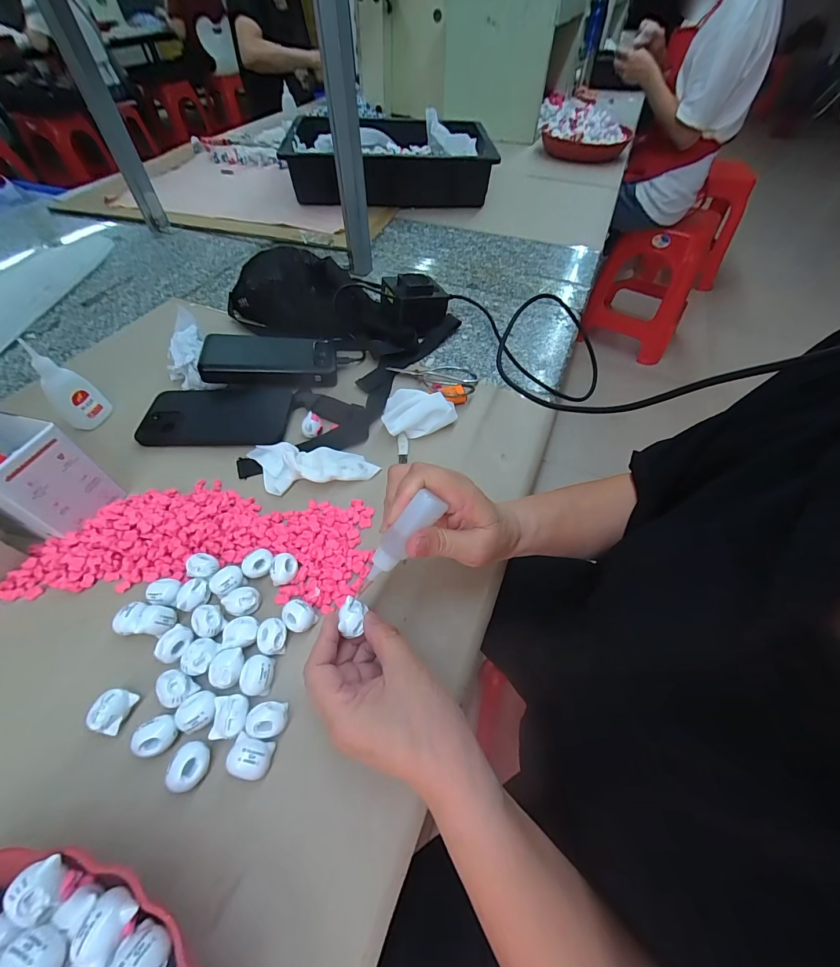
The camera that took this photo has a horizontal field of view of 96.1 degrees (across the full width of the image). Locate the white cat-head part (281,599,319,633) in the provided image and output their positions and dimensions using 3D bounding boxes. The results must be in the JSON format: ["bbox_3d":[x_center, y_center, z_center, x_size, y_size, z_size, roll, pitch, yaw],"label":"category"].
[{"bbox_3d":[-0.095,0.104,0.295,0.022,0.014,0.022,0,52,0],"label":"white cat-head part"}]

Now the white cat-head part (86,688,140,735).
[{"bbox_3d":[-0.210,0.155,0.258,0.018,0.018,0.025,12,53,9],"label":"white cat-head part"}]

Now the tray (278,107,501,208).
[{"bbox_3d":[-0.074,-0.761,0.896,0.446,0.112,0.339,-10,54,-7],"label":"tray"}]

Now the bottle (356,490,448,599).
[{"bbox_3d":[-0.016,0.042,0.256,0.017,0.088,0.017,6,36,-52],"label":"bottle"}]

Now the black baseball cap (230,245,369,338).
[{"bbox_3d":[-0.175,-0.278,0.551,0.217,0.068,0.138,8,52,6],"label":"black baseball cap"}]

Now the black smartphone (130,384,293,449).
[{"bbox_3d":[-0.232,-0.079,0.434,0.157,0.016,0.079,-1,52,-1],"label":"black smartphone"}]

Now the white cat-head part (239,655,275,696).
[{"bbox_3d":[-0.118,0.138,0.273,0.020,0.015,0.025,-3,52,-3],"label":"white cat-head part"}]

